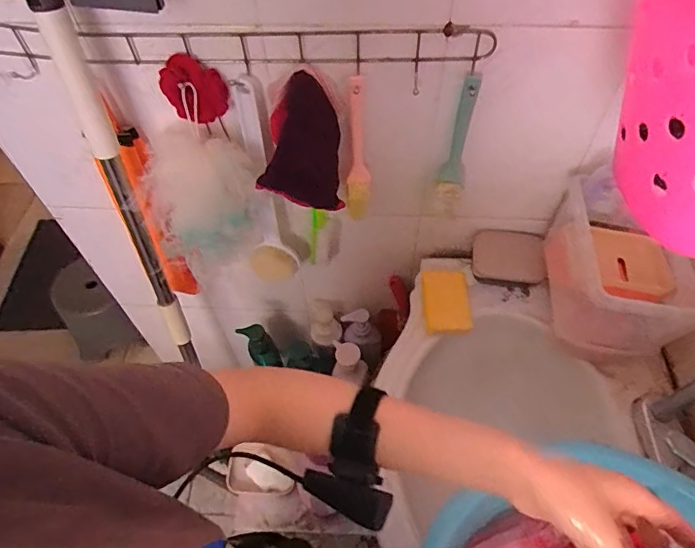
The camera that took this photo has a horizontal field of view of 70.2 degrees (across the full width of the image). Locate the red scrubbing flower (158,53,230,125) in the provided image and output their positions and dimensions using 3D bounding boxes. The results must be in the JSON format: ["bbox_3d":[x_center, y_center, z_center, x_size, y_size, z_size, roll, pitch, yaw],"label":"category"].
[{"bbox_3d":[-0.175,-0.210,0.565,0.074,0.070,0.024,11,56,9],"label":"red scrubbing flower"}]

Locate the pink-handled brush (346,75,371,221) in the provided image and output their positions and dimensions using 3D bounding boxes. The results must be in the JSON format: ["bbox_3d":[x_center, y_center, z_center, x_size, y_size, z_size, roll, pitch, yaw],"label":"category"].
[{"bbox_3d":[0.014,-0.149,0.621,0.028,0.199,0.036,0,55,1],"label":"pink-handled brush"}]

